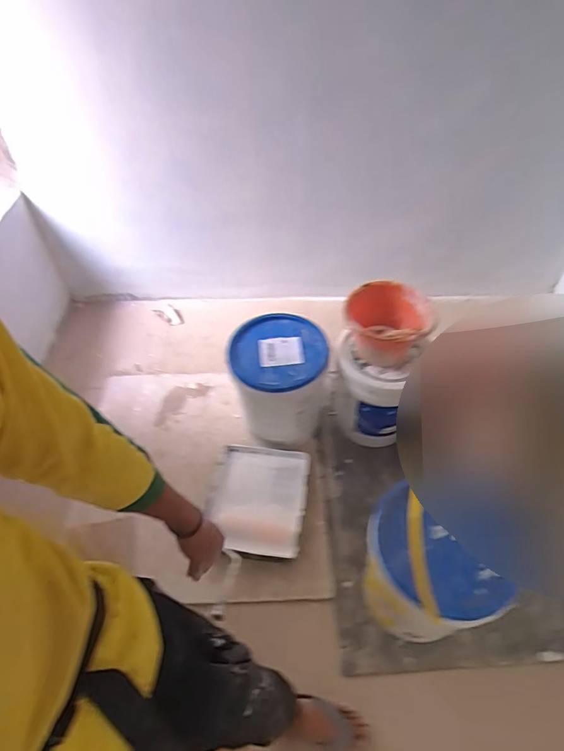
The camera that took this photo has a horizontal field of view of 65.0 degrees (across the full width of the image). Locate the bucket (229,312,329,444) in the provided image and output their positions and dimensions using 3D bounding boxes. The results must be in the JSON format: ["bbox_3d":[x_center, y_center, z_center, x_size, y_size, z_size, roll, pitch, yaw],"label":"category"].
[{"bbox_3d":[-0.007,0.025,1.459,0.293,0.327,0.301,-1,50,1],"label":"bucket"}]

